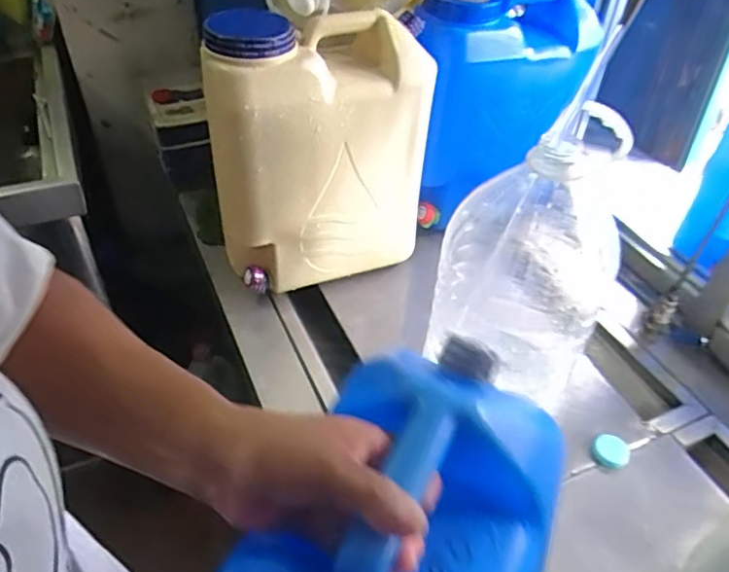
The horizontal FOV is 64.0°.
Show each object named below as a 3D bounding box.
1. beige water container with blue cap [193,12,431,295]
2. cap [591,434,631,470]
[{"bbox_3d":[-0.061,-0.191,0.890,0.315,0.394,0.142,-7,44,-10],"label":"beige water container with blue cap"},{"bbox_3d":[0.331,0.222,0.785,0.045,0.020,0.044,1,43,-1],"label":"cap"}]

